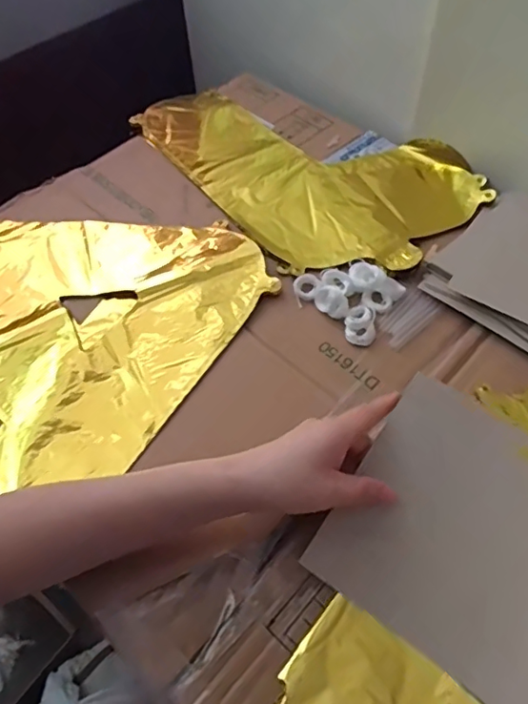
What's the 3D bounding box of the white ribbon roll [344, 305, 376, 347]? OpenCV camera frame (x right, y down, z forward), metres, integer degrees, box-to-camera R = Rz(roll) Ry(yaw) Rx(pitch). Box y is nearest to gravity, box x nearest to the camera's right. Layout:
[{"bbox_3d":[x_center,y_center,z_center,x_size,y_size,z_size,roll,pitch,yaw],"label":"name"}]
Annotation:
[{"bbox_3d":[0.089,-0.025,0.506,0.028,0.011,0.038,3,56,3],"label":"white ribbon roll"}]

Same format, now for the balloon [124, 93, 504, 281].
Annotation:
[{"bbox_3d":[0.041,-0.230,0.645,0.250,0.013,0.389,-36,62,-21],"label":"balloon"}]

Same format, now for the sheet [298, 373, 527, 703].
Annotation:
[{"bbox_3d":[0.147,0.132,0.374,0.186,0.023,0.164,31,89,18],"label":"sheet"}]

